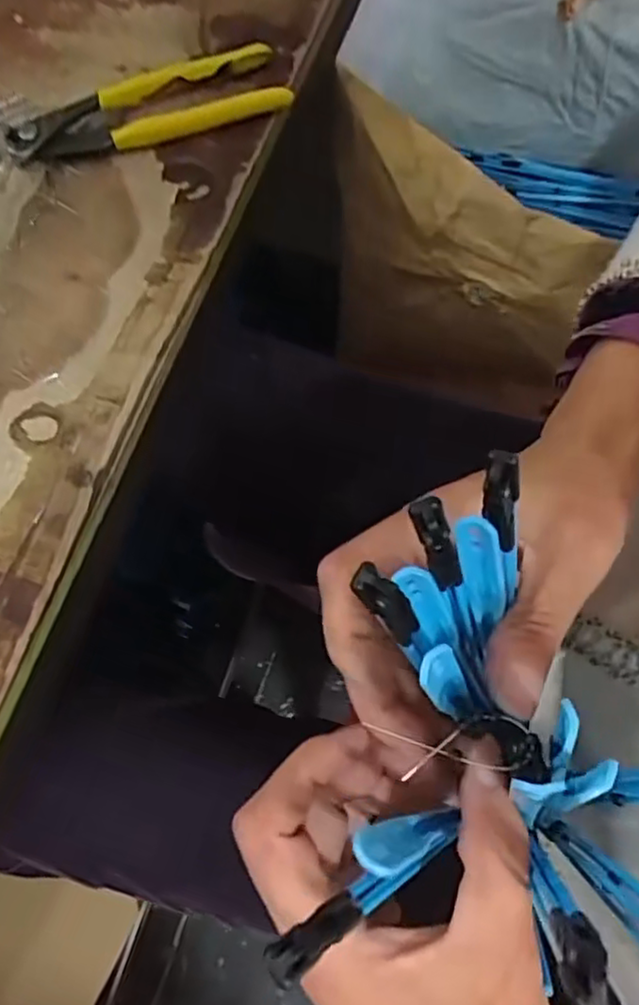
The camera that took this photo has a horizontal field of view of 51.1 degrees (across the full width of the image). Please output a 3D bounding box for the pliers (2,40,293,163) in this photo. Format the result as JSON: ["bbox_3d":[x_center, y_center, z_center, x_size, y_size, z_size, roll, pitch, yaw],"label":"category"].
[{"bbox_3d":[-0.101,-0.235,0.392,0.159,0.015,0.053,-17,70,-6],"label":"pliers"}]

